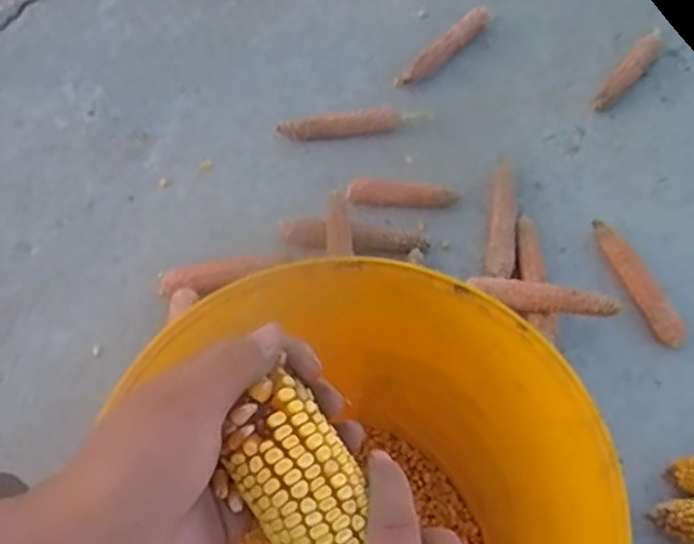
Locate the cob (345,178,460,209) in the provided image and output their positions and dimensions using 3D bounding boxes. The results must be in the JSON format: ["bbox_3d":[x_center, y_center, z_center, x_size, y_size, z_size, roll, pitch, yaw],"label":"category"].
[{"bbox_3d":[0.069,-0.097,0.912,0.135,0.021,0.028,2,60,-1],"label":"cob"}]

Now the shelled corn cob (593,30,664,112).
[{"bbox_3d":[0.401,-0.283,1.044,0.029,0.029,0.165,37,65,18],"label":"shelled corn cob"}]

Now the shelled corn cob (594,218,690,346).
[{"bbox_3d":[0.336,0.010,0.862,0.025,0.031,0.173,-16,62,-11],"label":"shelled corn cob"}]

